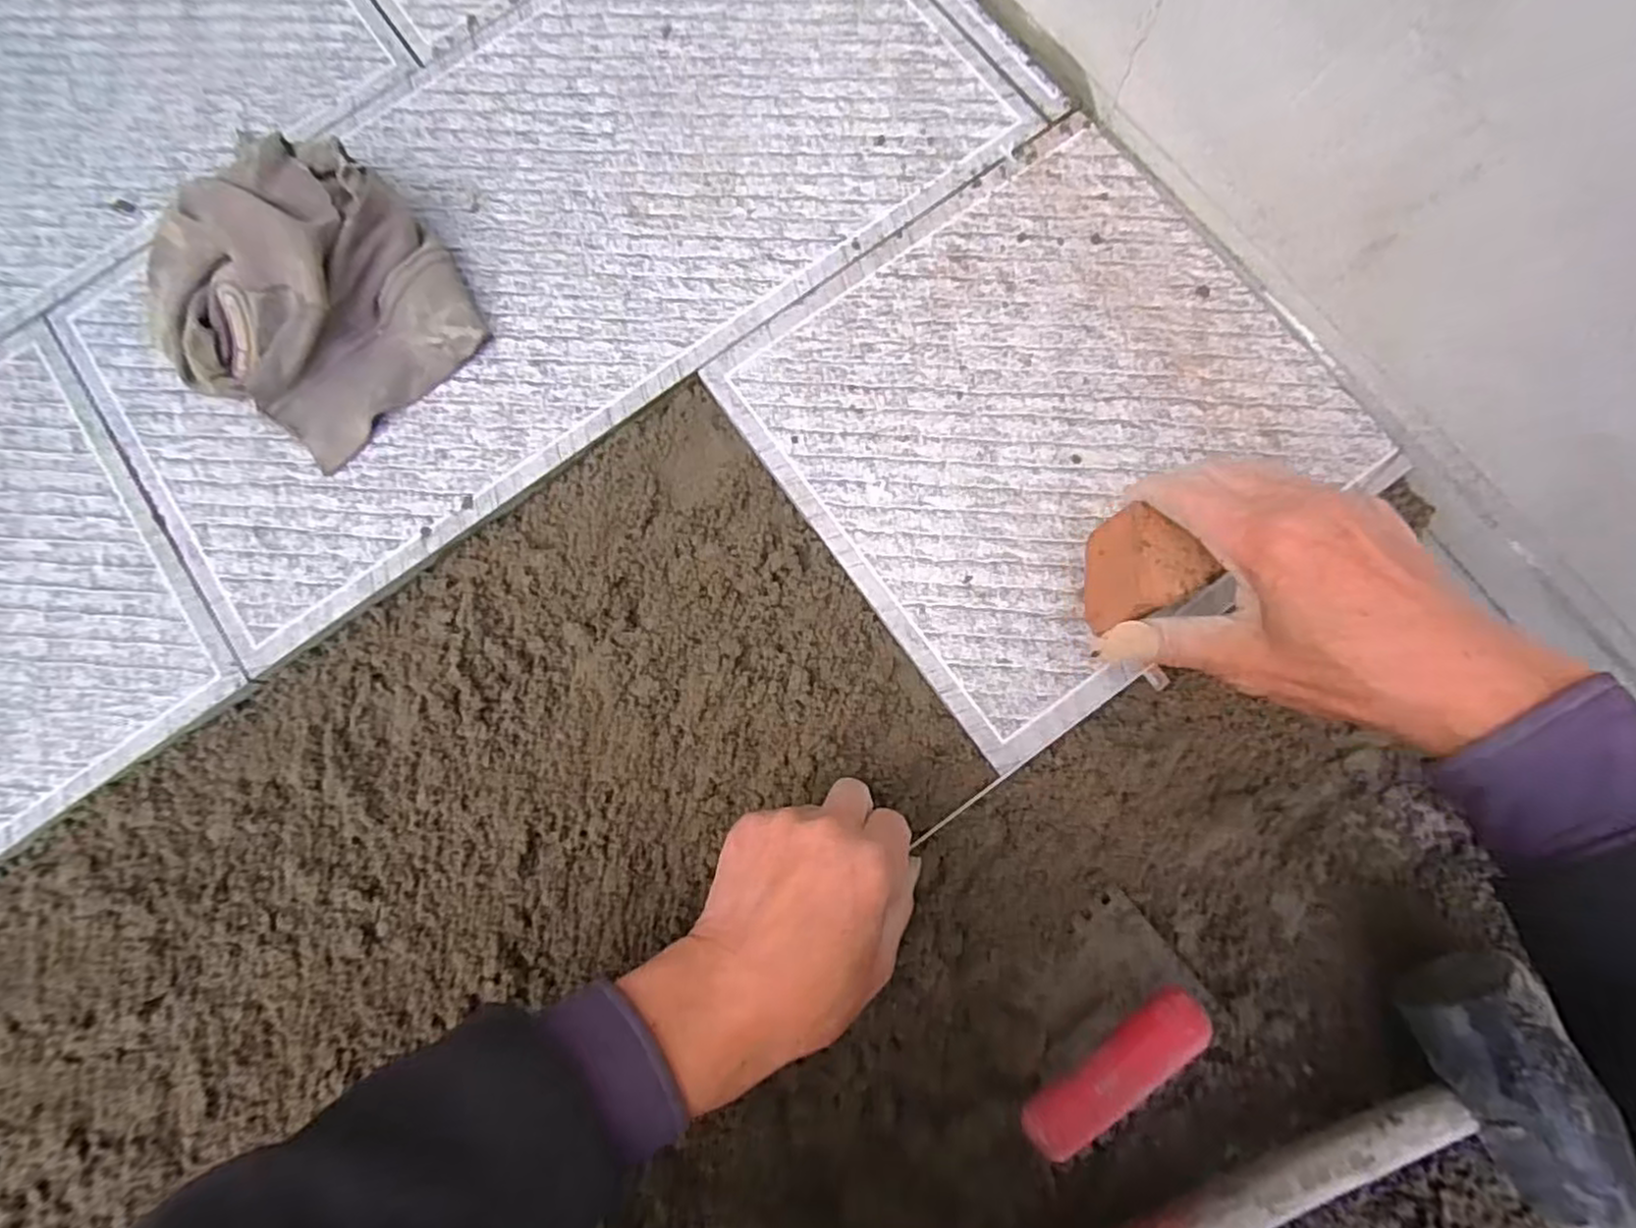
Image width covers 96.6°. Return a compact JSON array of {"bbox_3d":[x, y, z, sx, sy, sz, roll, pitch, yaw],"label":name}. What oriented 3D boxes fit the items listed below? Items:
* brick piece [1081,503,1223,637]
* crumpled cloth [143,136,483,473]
[{"bbox_3d":[0.153,-0.023,0.360,0.047,0.043,0.047,-25,81,-1],"label":"brick piece"},{"bbox_3d":[-0.306,-0.188,0.432,0.160,0.078,0.143,-42,81,-3],"label":"crumpled cloth"}]

